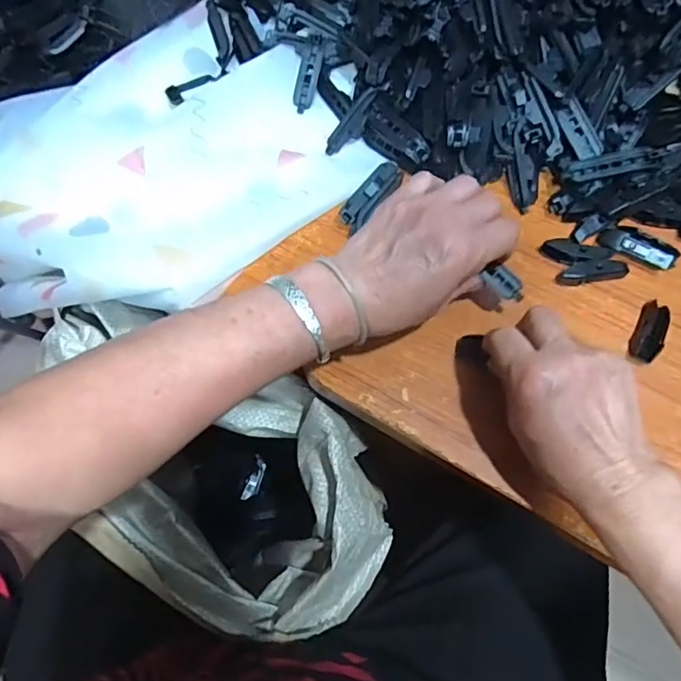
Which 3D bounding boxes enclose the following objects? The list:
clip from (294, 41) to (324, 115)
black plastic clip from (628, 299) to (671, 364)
[{"bbox_3d":[-0.030,-0.247,0.497,0.019,0.013,0.065,14,93,7],"label":"clip"},{"bbox_3d":[0.234,-0.007,0.400,0.019,0.015,0.053,27,72,12],"label":"black plastic clip"}]

